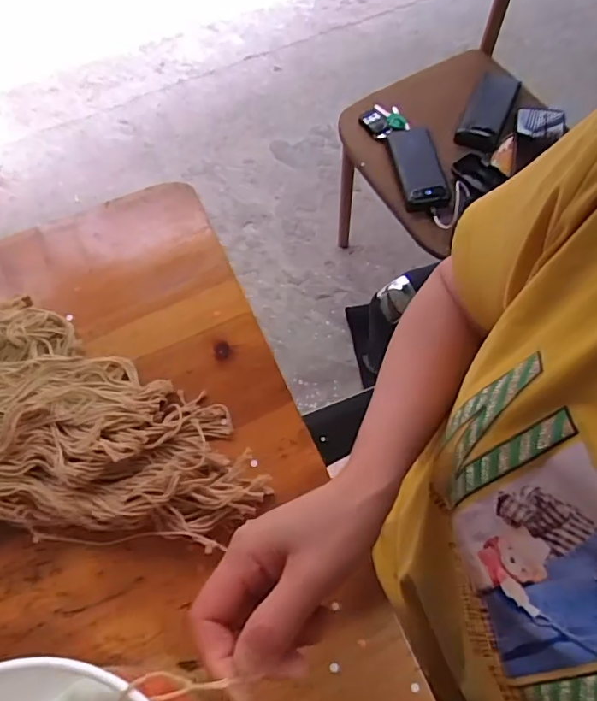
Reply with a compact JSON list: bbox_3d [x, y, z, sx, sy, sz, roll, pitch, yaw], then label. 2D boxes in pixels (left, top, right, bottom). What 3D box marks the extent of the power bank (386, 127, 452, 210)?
[{"bbox_3d":[0.198,-0.303,0.859,0.073,0.018,0.168,-7,65,-3],"label":"power bank"}]

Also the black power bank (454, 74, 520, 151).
[{"bbox_3d":[0.324,-0.410,0.897,0.069,0.018,0.166,25,78,1],"label":"black power bank"}]

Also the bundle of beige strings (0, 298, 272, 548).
[{"bbox_3d":[-0.215,0.032,0.384,0.368,0.060,0.179,4,65,2],"label":"bundle of beige strings"}]

